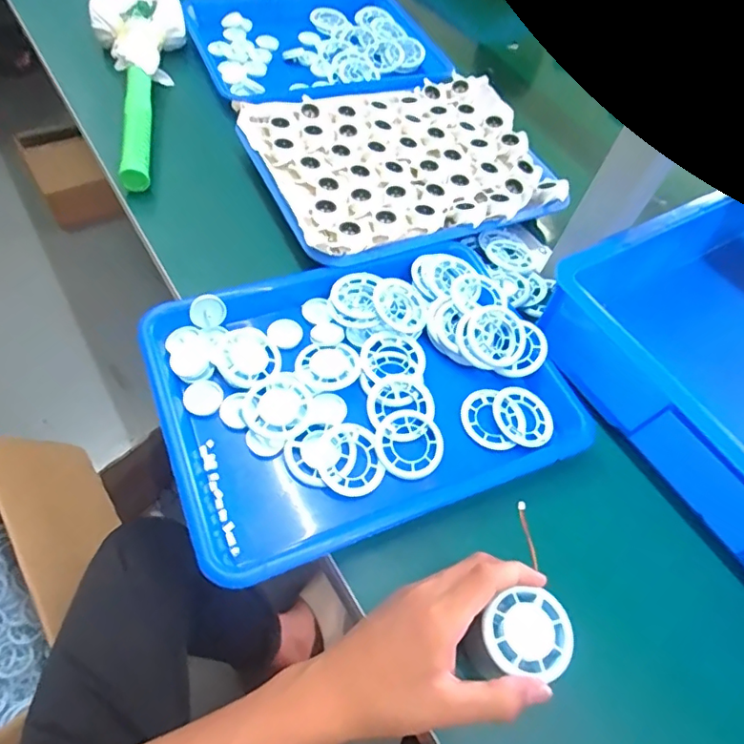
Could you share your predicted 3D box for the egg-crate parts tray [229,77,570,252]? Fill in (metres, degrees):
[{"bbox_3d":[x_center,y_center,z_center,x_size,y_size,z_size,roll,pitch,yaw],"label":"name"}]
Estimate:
[{"bbox_3d":[0.042,-0.253,0.622,0.327,0.035,0.245,-18,61,-20],"label":"egg-crate parts tray"}]

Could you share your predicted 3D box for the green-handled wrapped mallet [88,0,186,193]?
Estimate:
[{"bbox_3d":[-0.272,-0.345,0.641,0.112,0.059,0.325,-9,59,-14],"label":"green-handled wrapped mallet"}]

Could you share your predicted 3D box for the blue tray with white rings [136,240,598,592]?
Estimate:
[{"bbox_3d":[-0.005,0.009,0.465,0.329,0.042,0.252,-18,61,-20],"label":"blue tray with white rings"}]

